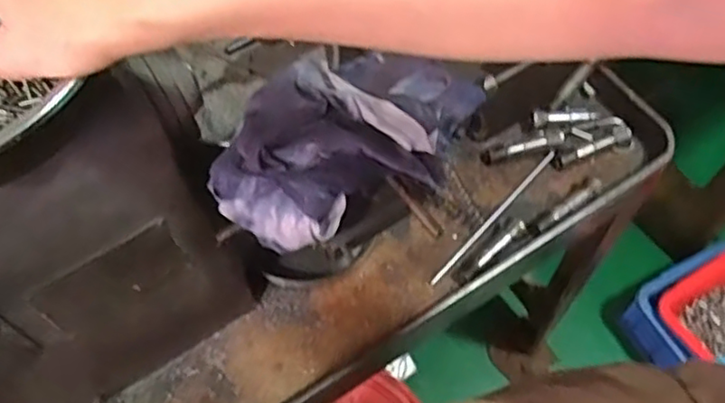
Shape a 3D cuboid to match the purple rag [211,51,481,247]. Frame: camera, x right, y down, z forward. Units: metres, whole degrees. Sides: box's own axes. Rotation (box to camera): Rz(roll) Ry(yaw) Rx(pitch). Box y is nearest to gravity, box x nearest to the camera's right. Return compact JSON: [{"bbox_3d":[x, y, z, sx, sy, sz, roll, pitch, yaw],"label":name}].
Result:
[{"bbox_3d":[-0.017,-0.038,0.405,0.163,0.061,0.093,-26,64,-11],"label":"purple rag"}]

